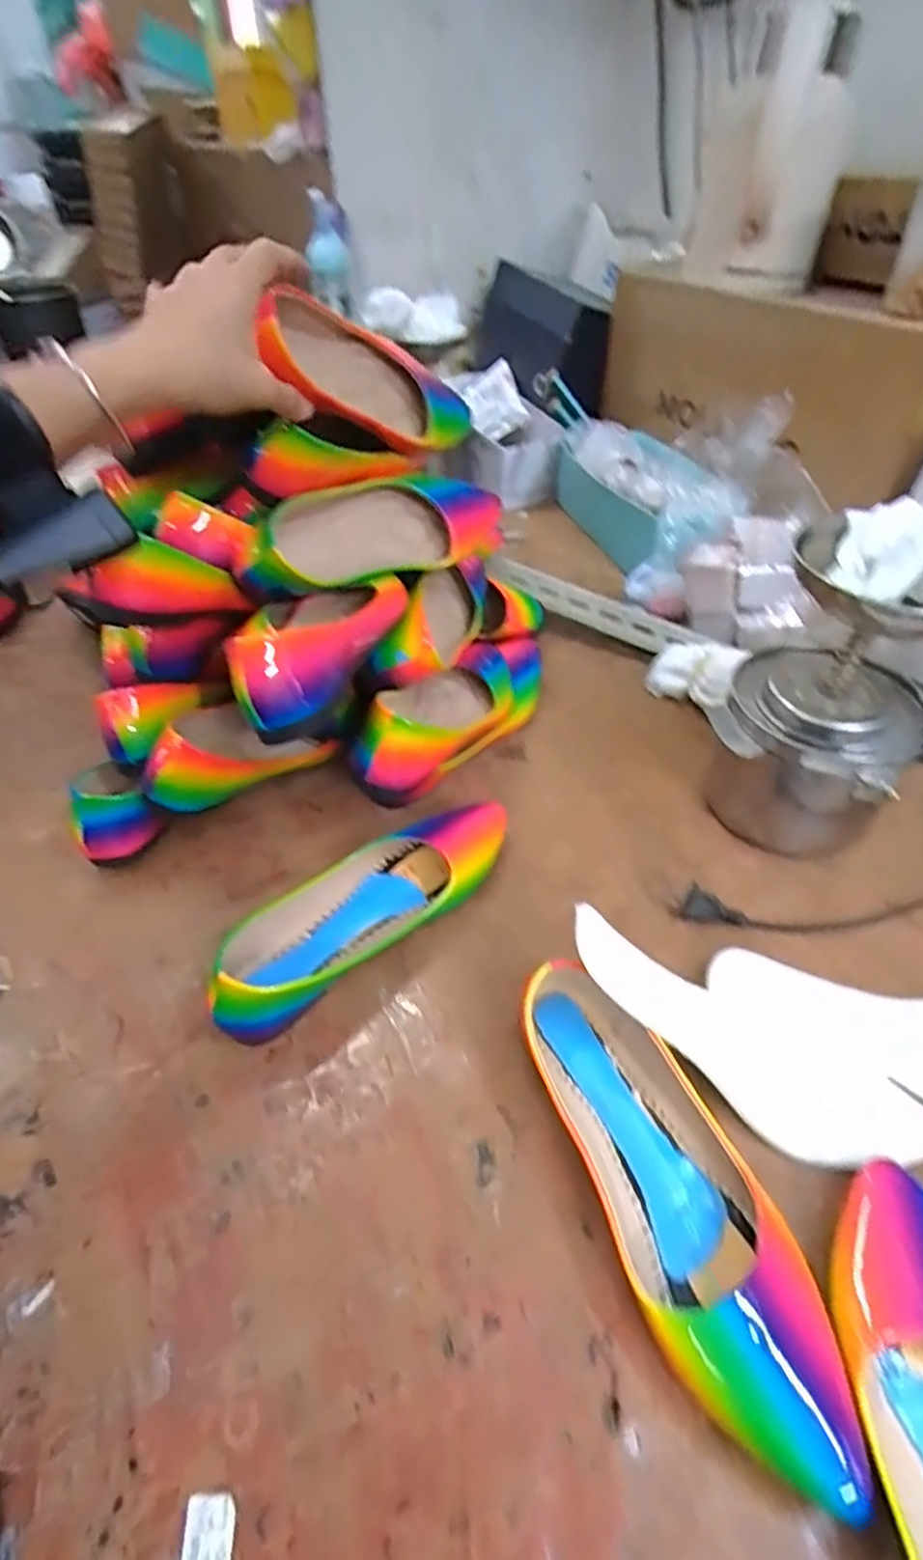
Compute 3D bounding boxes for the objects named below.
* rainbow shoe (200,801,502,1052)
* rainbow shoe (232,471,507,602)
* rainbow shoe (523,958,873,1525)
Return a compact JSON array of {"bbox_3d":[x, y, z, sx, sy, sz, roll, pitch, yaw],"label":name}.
[{"bbox_3d":[-0.067,0.088,0.483,0.085,0.056,0.249,33,53,30],"label":"rainbow shoe"},{"bbox_3d":[-0.075,-0.195,0.542,0.072,0.070,0.214,33,53,30],"label":"rainbow shoe"},{"bbox_3d":[0.108,0.212,0.351,0.084,0.052,0.249,-16,46,-15],"label":"rainbow shoe"}]

